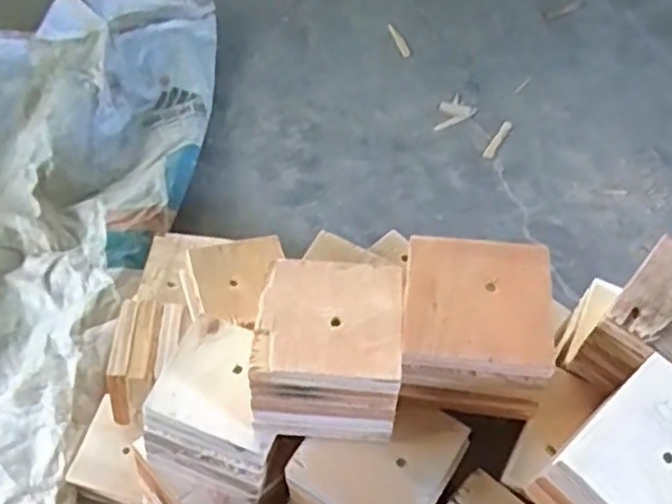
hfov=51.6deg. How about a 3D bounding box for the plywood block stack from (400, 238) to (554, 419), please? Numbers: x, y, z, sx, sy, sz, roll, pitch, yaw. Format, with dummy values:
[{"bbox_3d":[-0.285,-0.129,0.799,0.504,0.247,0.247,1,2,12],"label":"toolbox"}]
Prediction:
[{"bbox_3d":[0.089,0.047,0.461,0.093,0.066,0.094,6,55,2],"label":"plywood block stack"}]

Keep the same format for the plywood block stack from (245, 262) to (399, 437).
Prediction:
[{"bbox_3d":[-0.005,0.062,0.456,0.088,0.070,0.094,4,55,0],"label":"plywood block stack"}]

